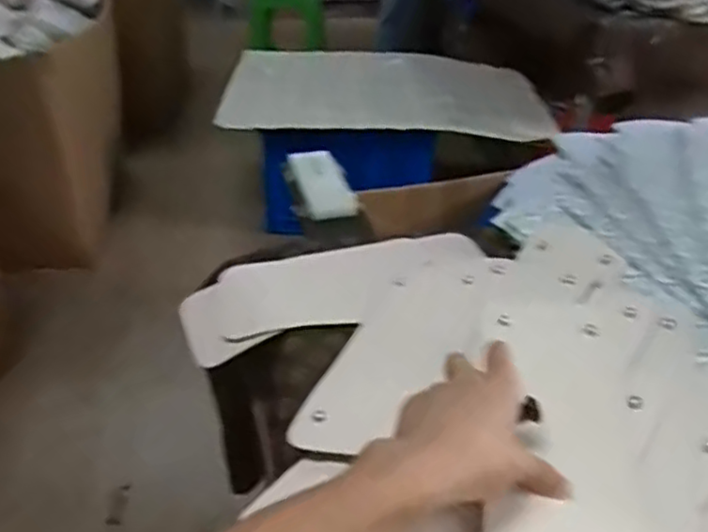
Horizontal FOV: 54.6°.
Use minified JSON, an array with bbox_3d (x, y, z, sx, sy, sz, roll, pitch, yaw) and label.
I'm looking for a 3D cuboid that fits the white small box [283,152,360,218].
[{"bbox_3d":[-0.054,-0.127,1.064,0.091,0.035,0.177,-8,35,-12],"label":"white small box"}]

